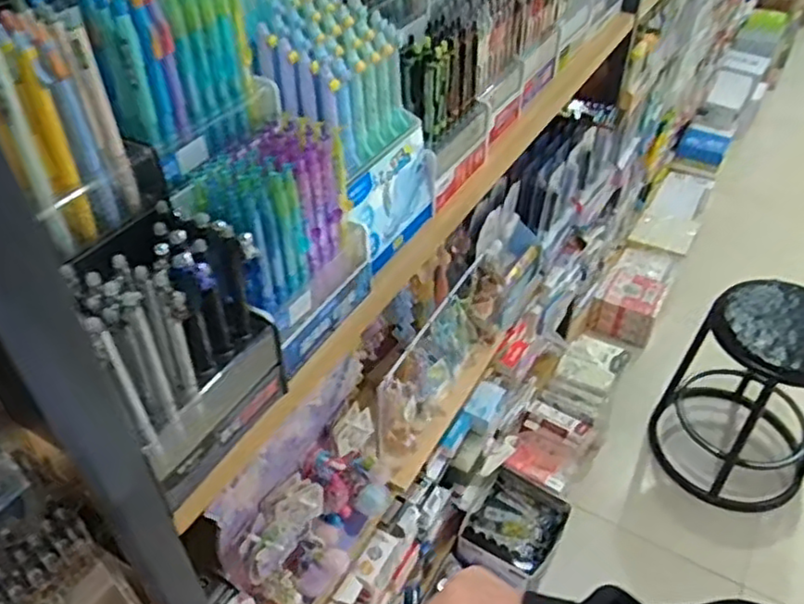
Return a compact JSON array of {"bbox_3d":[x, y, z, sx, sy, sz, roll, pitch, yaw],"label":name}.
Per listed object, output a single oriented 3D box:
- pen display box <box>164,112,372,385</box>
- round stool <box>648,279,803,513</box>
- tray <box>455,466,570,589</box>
[{"bbox_3d":[-0.099,-0.047,0.568,0.083,0.166,0.138,21,47,22],"label":"pen display box"},{"bbox_3d":[0.830,0.212,1.607,0.344,0.504,0.324,0,43,0],"label":"round stool"},{"bbox_3d":[0.236,0.465,1.414,0.173,0.060,0.221,22,47,23],"label":"tray"}]

